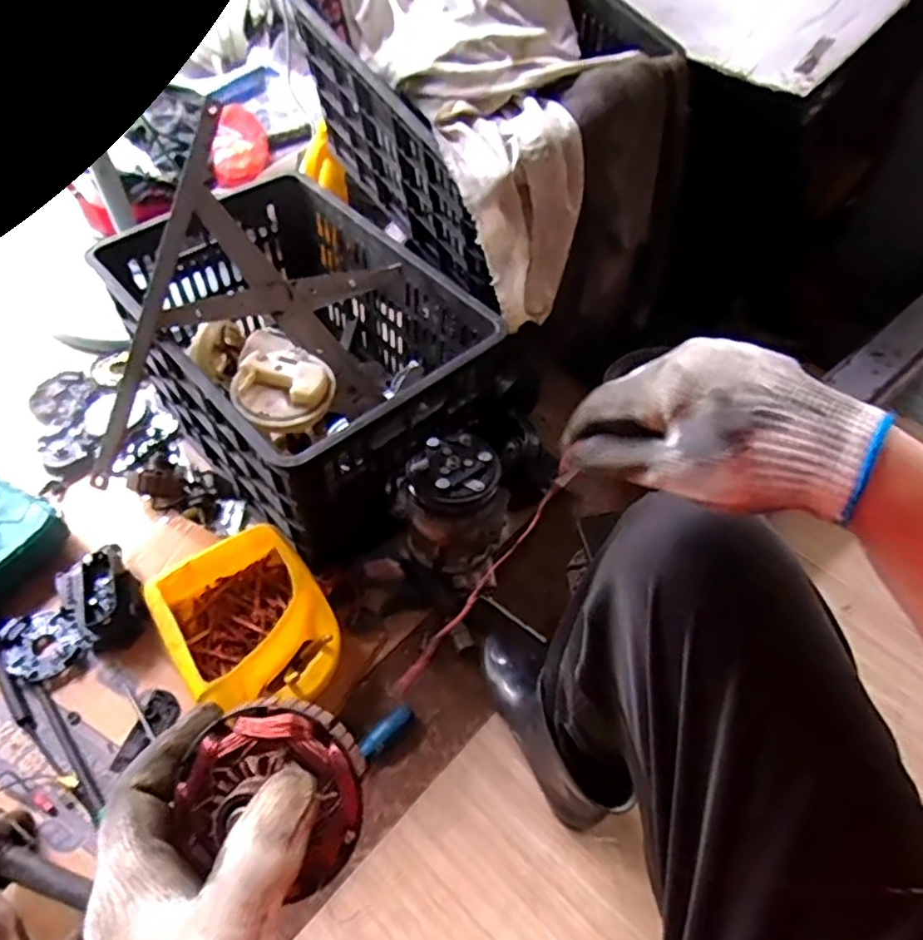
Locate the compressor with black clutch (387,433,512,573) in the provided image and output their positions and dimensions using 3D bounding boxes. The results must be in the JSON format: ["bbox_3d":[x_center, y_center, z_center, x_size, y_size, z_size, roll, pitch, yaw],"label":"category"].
[{"bbox_3d":[-0.010,0.045,0.877,0.124,0.168,0.128,-35,62,-25],"label":"compressor with black clutch"}]

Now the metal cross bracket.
[{"bbox_3d":[-0.252,-0.159,0.874,0.312,0.464,0.039,17,12,-31],"label":"metal cross bracket"}]

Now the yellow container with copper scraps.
[{"bbox_3d":[-0.255,0.191,0.820,0.181,0.074,0.228,-33,61,-24],"label":"yellow container with copper scraps"}]

